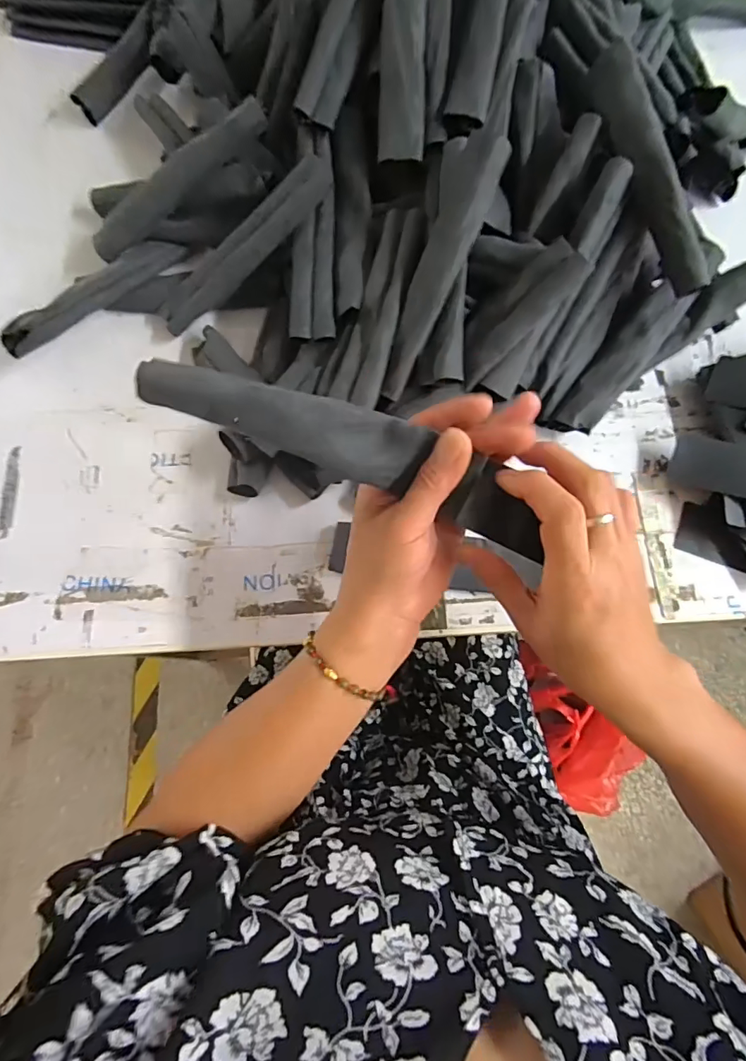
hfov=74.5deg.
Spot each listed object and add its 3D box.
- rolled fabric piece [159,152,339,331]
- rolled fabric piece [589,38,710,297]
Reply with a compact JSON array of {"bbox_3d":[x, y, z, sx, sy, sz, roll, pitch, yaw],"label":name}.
[{"bbox_3d":[-0.110,-0.236,0.414,0.187,0.020,0.034,-33,75,18],"label":"rolled fabric piece"},{"bbox_3d":[0.206,-0.264,0.361,0.021,0.028,0.180,-24,93,-7],"label":"rolled fabric piece"}]

